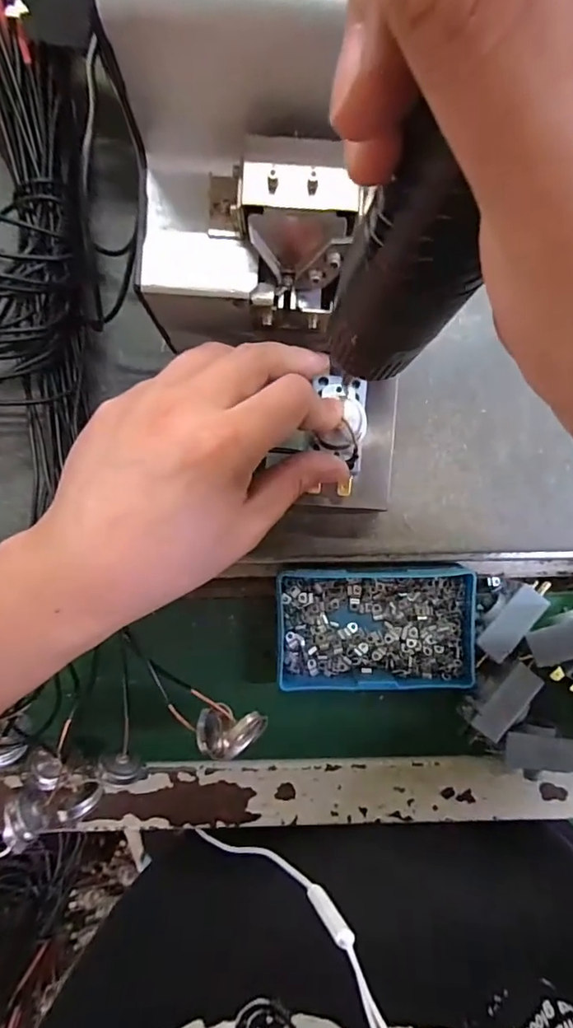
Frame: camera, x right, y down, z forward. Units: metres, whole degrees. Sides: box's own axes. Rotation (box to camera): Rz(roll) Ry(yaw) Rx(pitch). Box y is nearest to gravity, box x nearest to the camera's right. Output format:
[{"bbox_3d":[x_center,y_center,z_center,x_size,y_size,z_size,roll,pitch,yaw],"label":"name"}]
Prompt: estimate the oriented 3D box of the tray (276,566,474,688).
[{"bbox_3d":[0.053,0.068,0.305,0.115,0.020,0.069,-1,89,-1],"label":"tray"}]

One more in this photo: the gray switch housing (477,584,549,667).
[{"bbox_3d":[0.135,0.061,0.301,0.018,0.009,0.054,39,89,0],"label":"gray switch housing"}]

